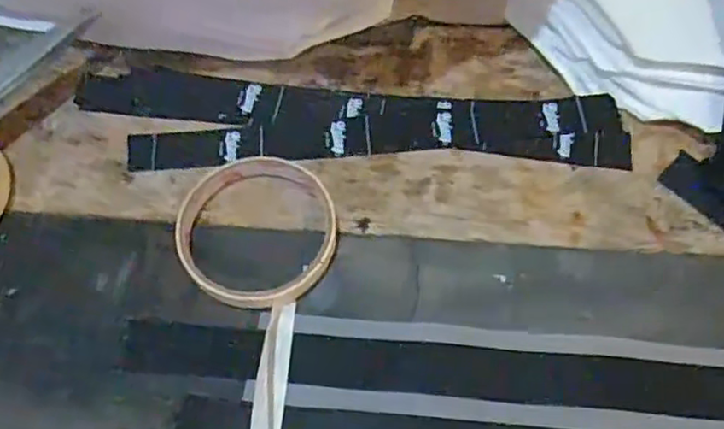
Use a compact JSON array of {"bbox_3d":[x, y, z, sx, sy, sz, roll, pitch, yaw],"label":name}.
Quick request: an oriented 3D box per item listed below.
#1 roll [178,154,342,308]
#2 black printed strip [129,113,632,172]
[{"bbox_3d":[-0.055,0.008,0.360,0.085,0.011,0.083,-1,61,2],"label":"roll"},{"bbox_3d":[0.009,-0.042,0.392,0.283,0.006,0.036,-1,61,2],"label":"black printed strip"}]

